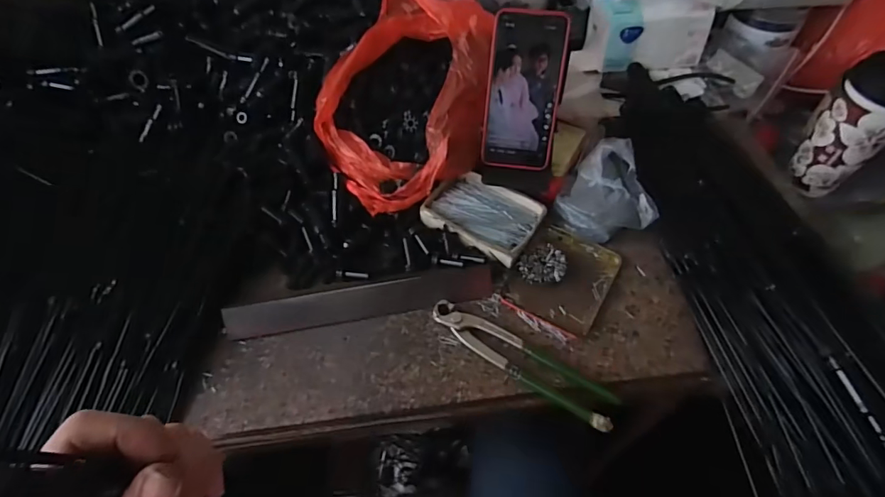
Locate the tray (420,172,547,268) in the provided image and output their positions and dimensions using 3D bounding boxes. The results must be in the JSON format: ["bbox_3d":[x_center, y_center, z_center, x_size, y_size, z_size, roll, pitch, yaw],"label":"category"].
[{"bbox_3d":[0.048,-0.040,0.560,0.125,0.021,0.091,28,63,19],"label":"tray"}]

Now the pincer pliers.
[{"bbox_3d":[0.077,0.110,0.477,0.198,0.017,0.038,29,63,20],"label":"pincer pliers"}]

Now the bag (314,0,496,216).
[{"bbox_3d":[-0.048,-0.186,0.563,0.213,0.132,0.229,37,66,23],"label":"bag"}]

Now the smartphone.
[{"bbox_3d":[0.088,-0.168,0.519,0.078,0.161,0.009,7,26,8],"label":"smartphone"}]

